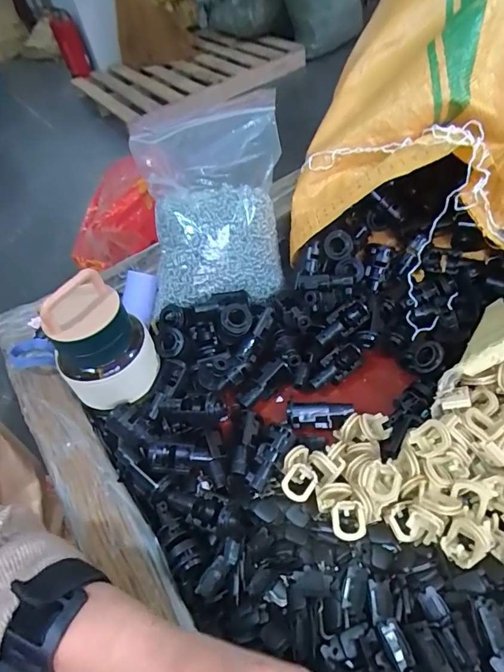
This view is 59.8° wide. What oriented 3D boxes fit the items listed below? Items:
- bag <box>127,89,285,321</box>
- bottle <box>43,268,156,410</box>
[{"bbox_3d":[-0.037,-0.140,0.415,0.134,0.092,0.210,-1,79,-4],"label":"bag"},{"bbox_3d":[-0.121,0.009,0.357,0.072,0.116,0.059,-25,51,-15],"label":"bottle"}]

